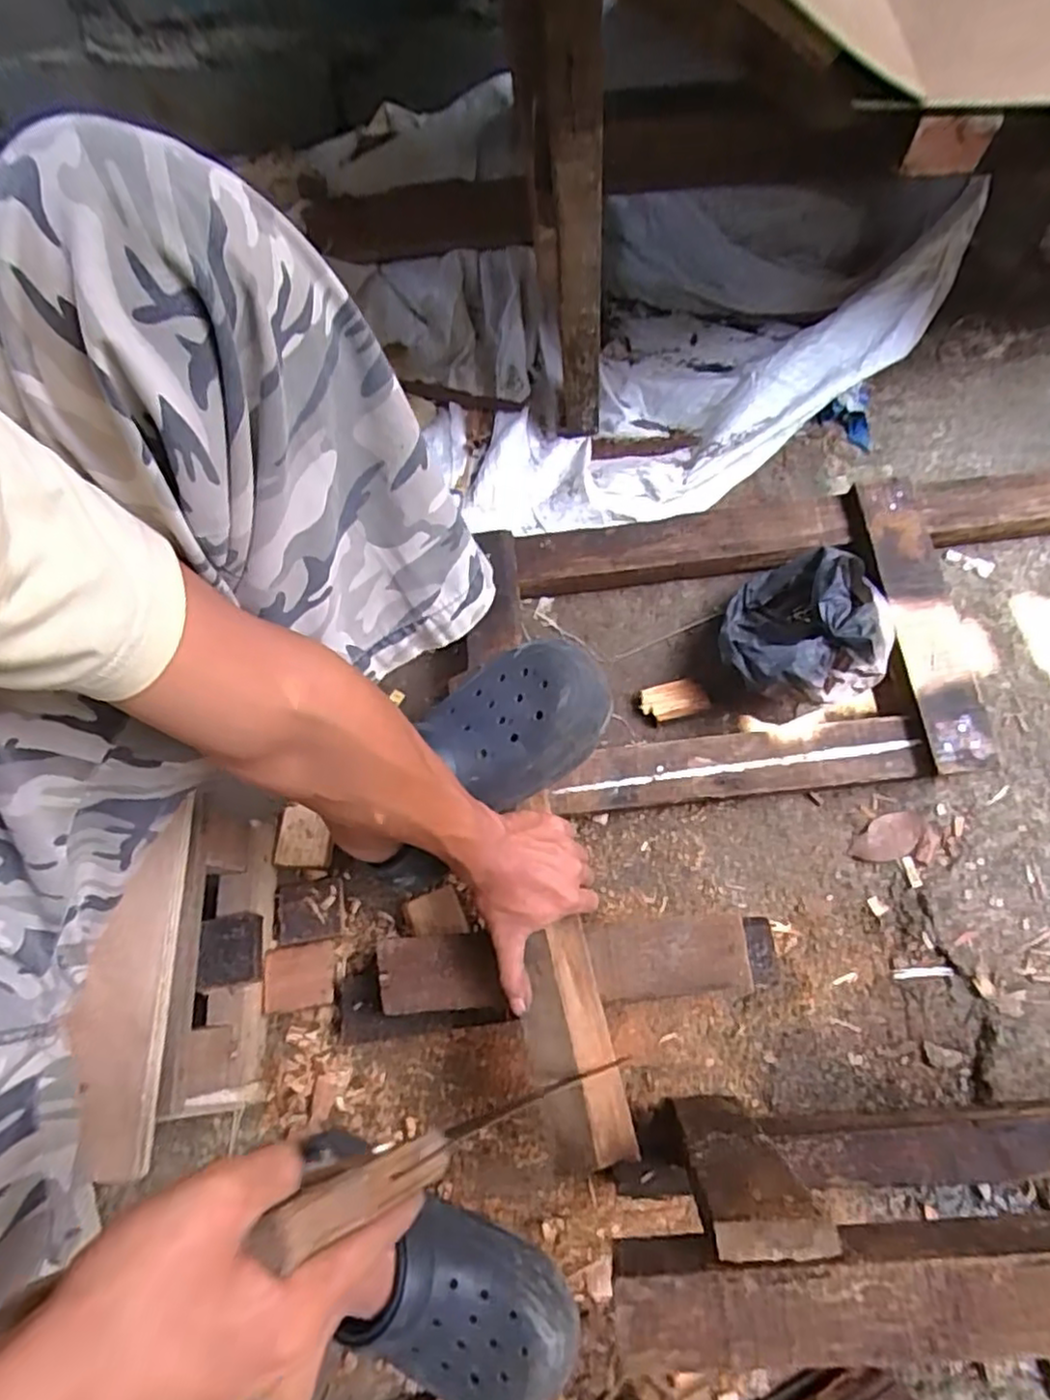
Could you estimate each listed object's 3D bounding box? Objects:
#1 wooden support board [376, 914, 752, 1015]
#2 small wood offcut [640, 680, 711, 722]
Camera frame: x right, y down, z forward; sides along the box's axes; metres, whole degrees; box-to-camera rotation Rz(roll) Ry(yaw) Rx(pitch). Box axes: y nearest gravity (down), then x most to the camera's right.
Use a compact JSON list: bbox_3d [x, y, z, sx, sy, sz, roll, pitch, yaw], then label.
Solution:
[{"bbox_3d":[0.030,0.232,0.617,0.320,0.032,0.070,-6,70,4],"label":"wooden support board"},{"bbox_3d":[0.160,0.002,0.762,0.070,0.022,0.039,-12,70,1],"label":"small wood offcut"}]

